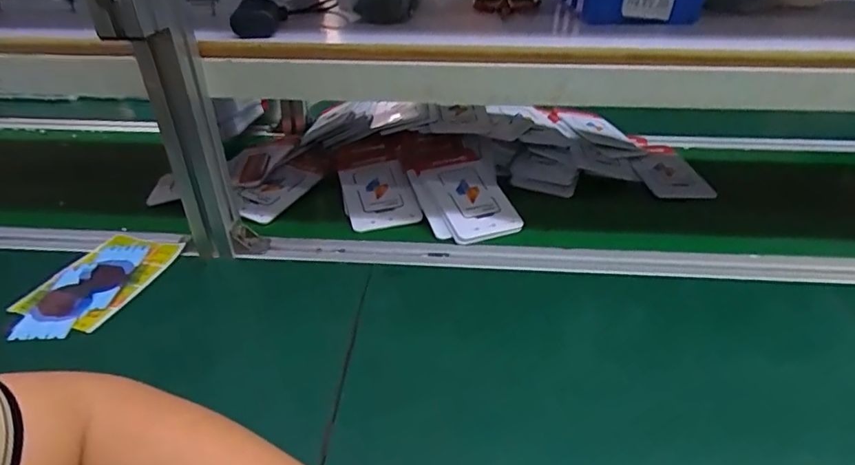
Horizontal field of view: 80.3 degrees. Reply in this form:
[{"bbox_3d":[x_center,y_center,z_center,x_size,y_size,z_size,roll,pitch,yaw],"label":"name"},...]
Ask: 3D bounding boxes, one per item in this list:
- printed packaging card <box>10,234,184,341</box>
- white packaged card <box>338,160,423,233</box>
[{"bbox_3d":[-0.352,0.056,0.538,0.105,0.013,0.155,10,36,14],"label":"printed packaging card"},{"bbox_3d":[-0.065,-0.051,0.669,0.086,0.011,0.124,-17,50,-8],"label":"white packaged card"}]

